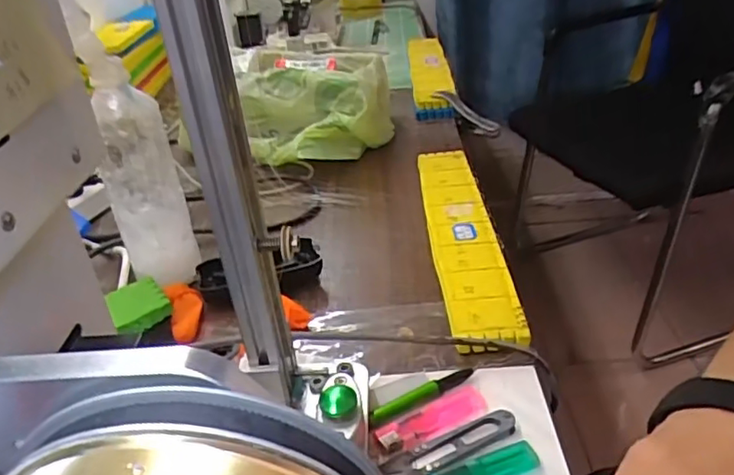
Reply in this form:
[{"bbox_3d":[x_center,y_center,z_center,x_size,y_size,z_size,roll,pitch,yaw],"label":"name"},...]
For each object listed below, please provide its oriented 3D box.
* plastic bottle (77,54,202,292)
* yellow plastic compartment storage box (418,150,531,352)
[{"bbox_3d":[-0.200,-0.059,0.544,0.062,0.194,0.060,-17,33,-18],"label":"plastic bottle"},{"bbox_3d":[0.093,-0.005,0.608,0.060,0.026,0.340,-4,32,2],"label":"yellow plastic compartment storage box"}]

